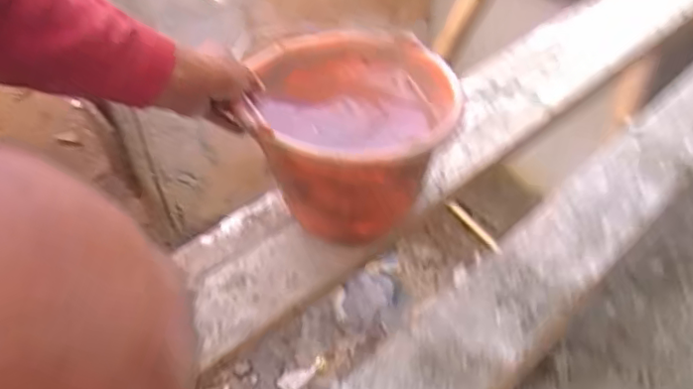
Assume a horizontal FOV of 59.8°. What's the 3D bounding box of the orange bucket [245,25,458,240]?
[{"bbox_3d":[0.008,-0.063,0.683,0.219,0.153,0.216,0,41,7],"label":"orange bucket"}]

